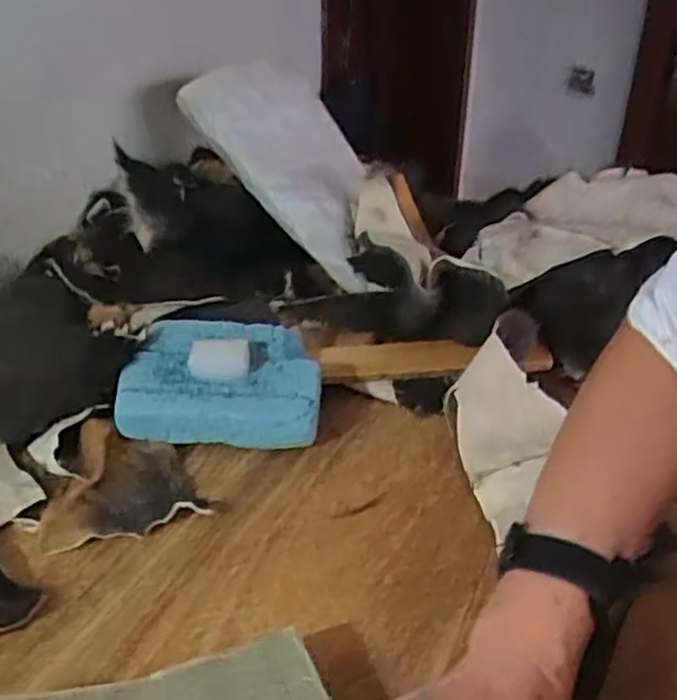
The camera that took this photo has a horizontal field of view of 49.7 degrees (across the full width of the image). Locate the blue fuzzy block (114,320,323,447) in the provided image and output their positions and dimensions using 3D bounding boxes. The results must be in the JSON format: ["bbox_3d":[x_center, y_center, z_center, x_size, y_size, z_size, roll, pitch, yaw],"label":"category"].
[{"bbox_3d":[-0.102,0.034,0.666,0.174,0.080,0.116,3,29,5],"label":"blue fuzzy block"}]

